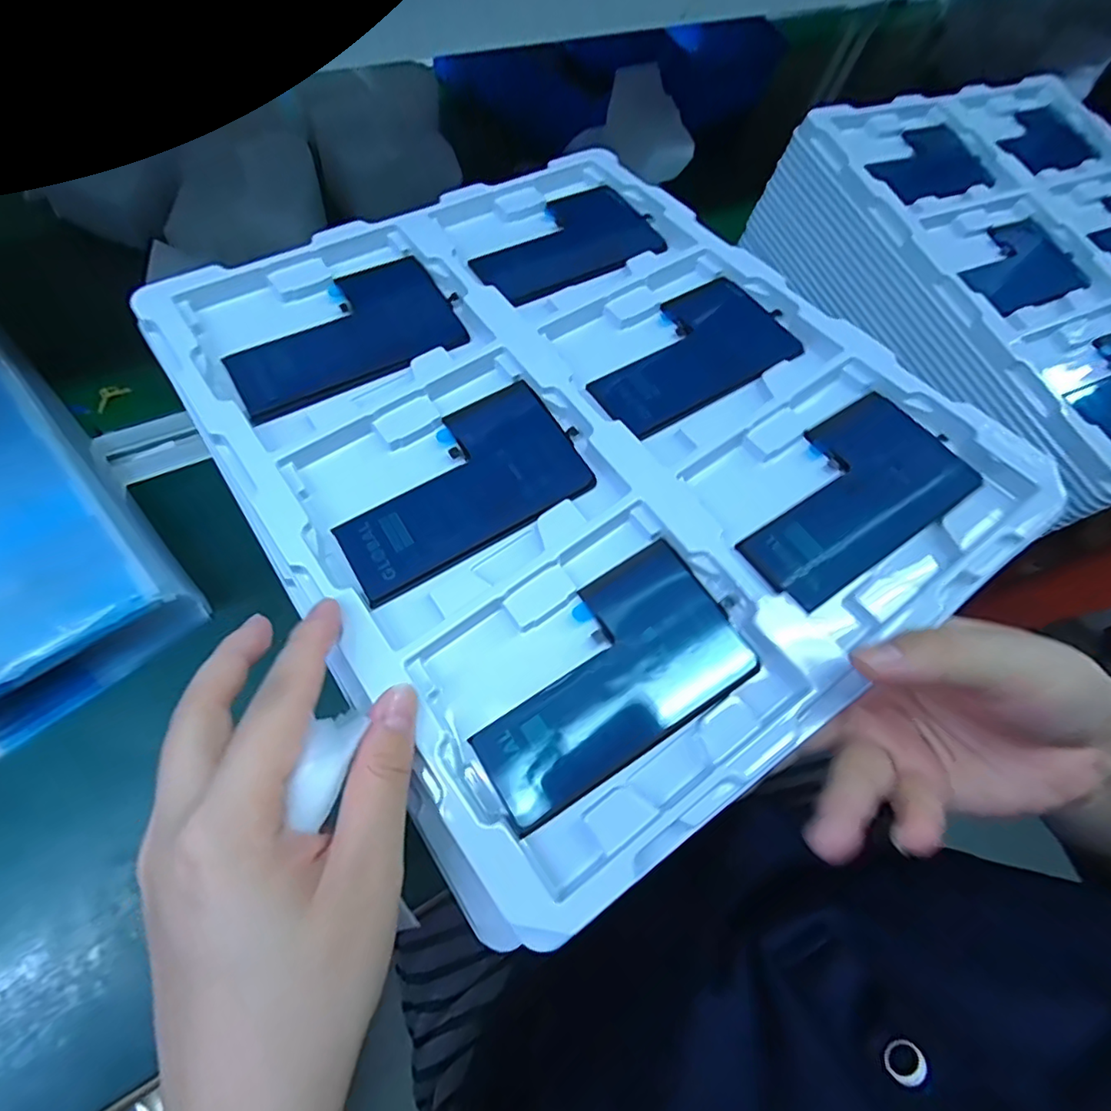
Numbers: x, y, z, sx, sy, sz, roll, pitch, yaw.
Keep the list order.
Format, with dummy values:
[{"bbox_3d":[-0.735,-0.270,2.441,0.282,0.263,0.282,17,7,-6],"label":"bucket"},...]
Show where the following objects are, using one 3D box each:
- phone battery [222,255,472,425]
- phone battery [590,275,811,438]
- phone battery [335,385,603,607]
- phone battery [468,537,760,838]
[{"bbox_3d":[-0.104,-0.110,0.278,0.108,0.004,0.069,-28,69,-17],"label":"phone battery"},{"bbox_3d":[0.065,-0.103,0.287,0.110,0.004,0.066,-31,66,-18],"label":"phone battery"},{"bbox_3d":[-0.043,-0.032,0.249,0.109,0.006,0.066,-29,74,-19],"label":"phone battery"},{"bbox_3d":[0.017,0.046,0.221,0.107,0.007,0.064,-31,72,-11],"label":"phone battery"}]

